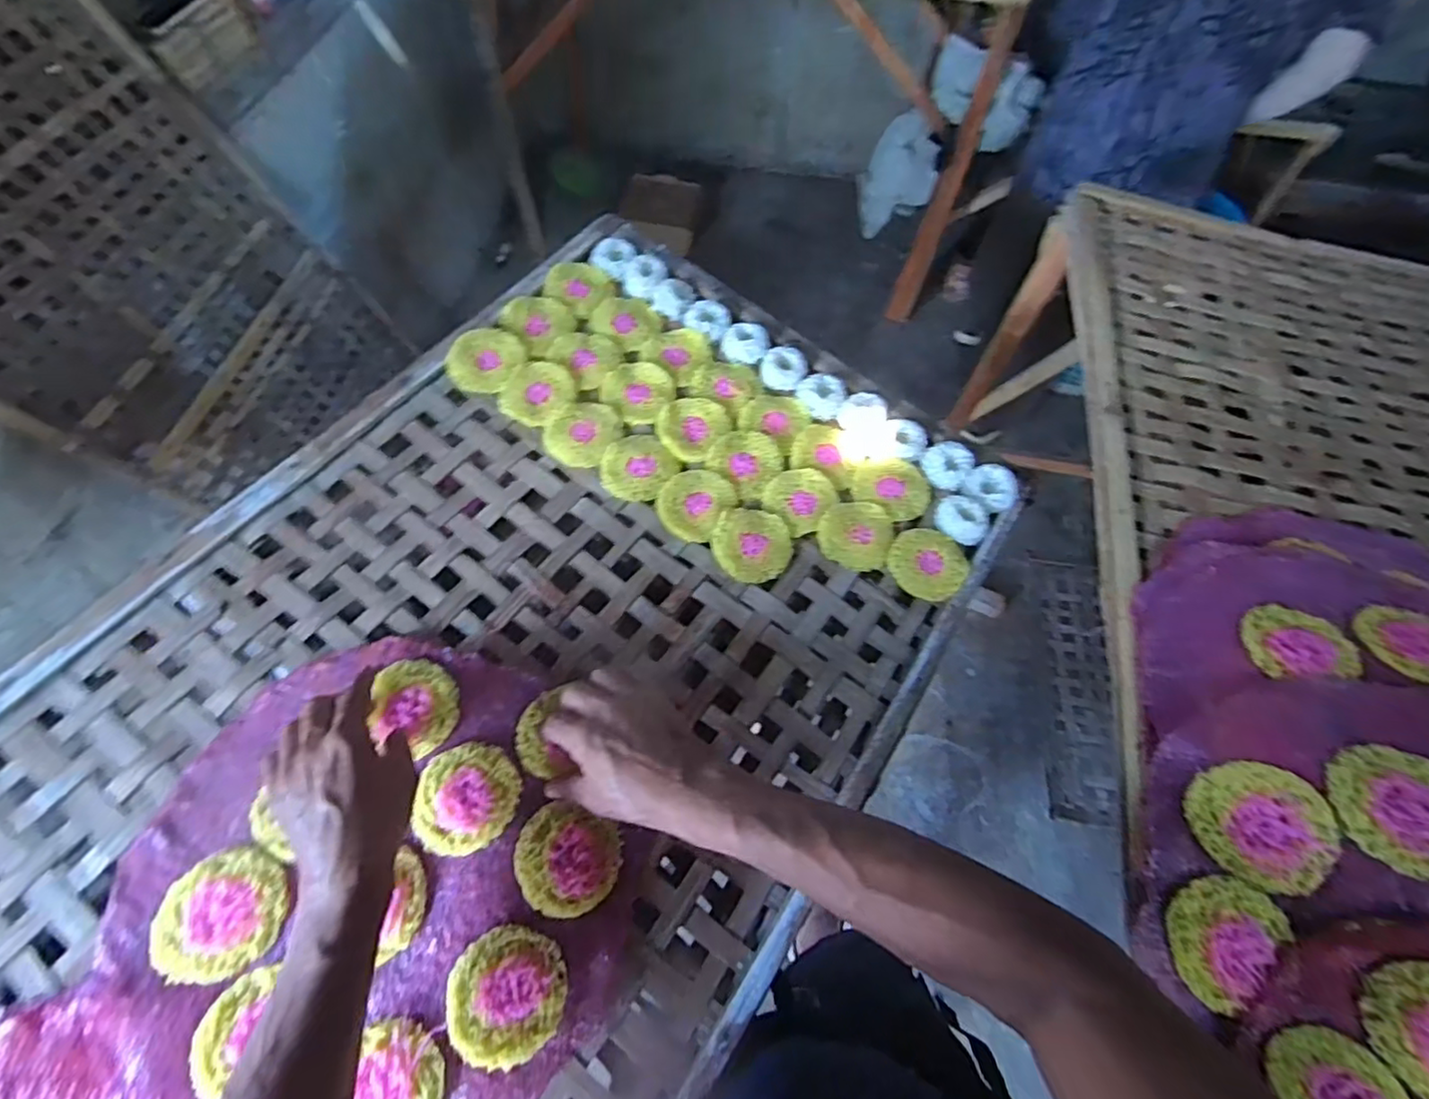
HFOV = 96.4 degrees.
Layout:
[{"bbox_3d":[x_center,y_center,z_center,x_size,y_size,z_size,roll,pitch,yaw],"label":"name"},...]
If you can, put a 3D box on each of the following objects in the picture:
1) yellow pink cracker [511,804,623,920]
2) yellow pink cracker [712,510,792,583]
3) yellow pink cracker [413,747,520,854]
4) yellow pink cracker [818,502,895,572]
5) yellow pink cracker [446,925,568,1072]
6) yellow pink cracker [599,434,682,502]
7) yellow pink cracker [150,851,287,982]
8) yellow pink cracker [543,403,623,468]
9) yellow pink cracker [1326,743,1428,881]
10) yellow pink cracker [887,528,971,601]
[{"bbox_3d":[-0.112,0.233,0.477,0.078,0.010,0.068,18,61,6],"label":"yellow pink cracker"},{"bbox_3d":[0.036,-0.007,0.624,0.073,0.008,0.079,2,61,-3],"label":"yellow pink cracker"},{"bbox_3d":[-0.189,0.191,0.492,0.072,0.007,0.076,1,61,-4],"label":"yellow pink cracker"},{"bbox_3d":[0.141,-0.019,0.637,0.070,0.007,0.077,2,61,-3],"label":"yellow pink cracker"},{"bbox_3d":[-0.142,0.304,0.436,0.078,0.007,0.077,2,61,-3],"label":"yellow pink cracker"},{"bbox_3d":[-0.078,-0.088,0.657,0.068,0.010,0.080,32,63,13],"label":"yellow pink cracker"},{"bbox_3d":[-0.347,0.256,0.448,0.083,0.010,0.077,-11,62,-10],"label":"yellow pink cracker"},{"bbox_3d":[-0.138,-0.122,0.666,0.068,0.012,0.073,2,61,-3],"label":"yellow pink cracker"},{"bbox_3d":[0.445,0.167,0.413,0.073,0.009,0.079,-13,55,19],"label":"yellow pink cracker"},{"bbox_3d":[0.213,0.012,0.631,0.076,0.006,0.076,2,61,-3],"label":"yellow pink cracker"}]

